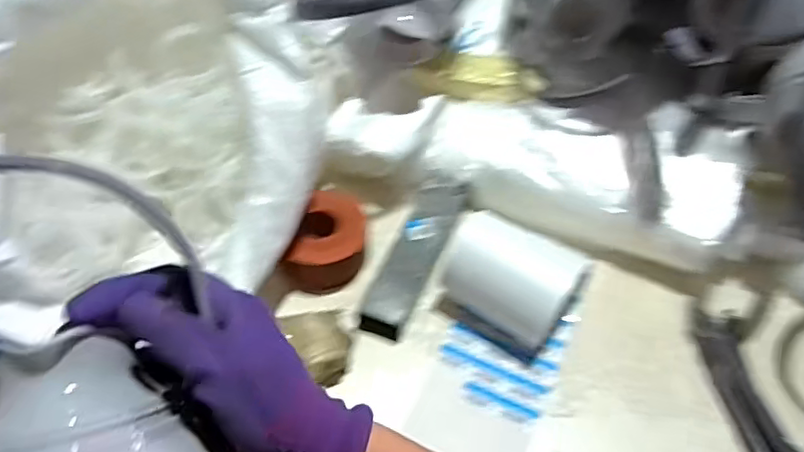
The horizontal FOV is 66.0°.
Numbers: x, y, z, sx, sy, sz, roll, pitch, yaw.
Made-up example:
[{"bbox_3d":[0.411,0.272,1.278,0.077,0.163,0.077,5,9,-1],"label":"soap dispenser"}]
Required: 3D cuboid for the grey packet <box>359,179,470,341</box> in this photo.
[{"bbox_3d":[0.016,0.028,0.645,0.048,0.035,0.191,18,52,12],"label":"grey packet"}]

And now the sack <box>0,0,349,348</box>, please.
[{"bbox_3d":[-0.269,-0.084,0.560,0.367,0.215,0.330,-1,51,-4],"label":"sack"}]

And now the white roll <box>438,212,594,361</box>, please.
[{"bbox_3d":[0.106,0.048,0.604,0.120,0.075,0.093,31,56,21],"label":"white roll"}]

